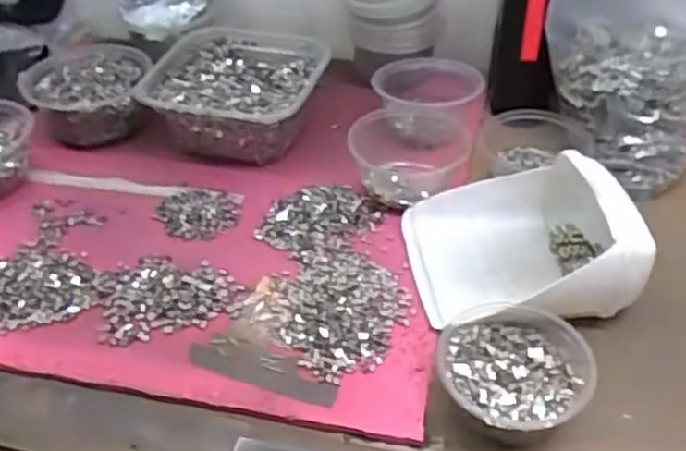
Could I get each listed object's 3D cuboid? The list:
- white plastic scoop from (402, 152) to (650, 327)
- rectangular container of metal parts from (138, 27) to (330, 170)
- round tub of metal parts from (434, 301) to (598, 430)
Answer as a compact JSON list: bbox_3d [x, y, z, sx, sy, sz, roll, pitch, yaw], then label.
[{"bbox_3d":[0.148,0.012,0.615,0.168,0.079,0.151,-7,41,-6],"label":"white plastic scoop"},{"bbox_3d":[-0.111,-0.140,0.790,0.175,0.072,0.173,9,41,12],"label":"rectangular container of metal parts"},{"bbox_3d":[0.123,0.111,0.532,0.106,0.046,0.099,-1,40,1],"label":"round tub of metal parts"}]

